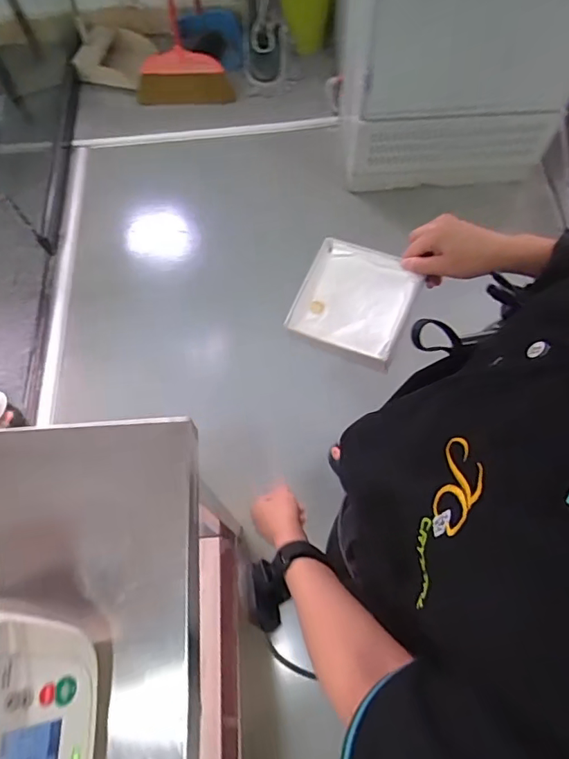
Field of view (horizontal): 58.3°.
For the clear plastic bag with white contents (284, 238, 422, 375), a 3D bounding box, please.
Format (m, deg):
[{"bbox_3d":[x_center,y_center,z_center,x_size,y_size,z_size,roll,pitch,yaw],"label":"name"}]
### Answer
[{"bbox_3d":[0.081,-0.095,0.592,0.128,0.029,0.130,24,71,11],"label":"clear plastic bag with white contents"}]

